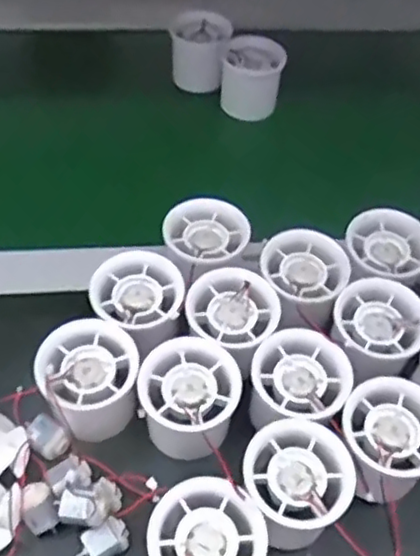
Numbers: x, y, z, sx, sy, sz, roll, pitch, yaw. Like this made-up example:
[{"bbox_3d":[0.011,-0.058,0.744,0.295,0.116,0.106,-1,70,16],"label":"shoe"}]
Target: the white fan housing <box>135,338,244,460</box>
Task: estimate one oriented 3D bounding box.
[{"bbox_3d":[-0.013,0.073,0.387,0.056,0.052,0.056,2,52,-2],"label":"white fan housing"}]

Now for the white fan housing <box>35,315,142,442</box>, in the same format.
[{"bbox_3d":[-0.071,0.059,0.387,0.054,0.041,0.058,2,52,-2],"label":"white fan housing"}]

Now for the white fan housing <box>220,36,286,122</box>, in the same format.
[{"bbox_3d":[0.037,-0.181,0.593,0.052,0.063,0.043,6,56,-1],"label":"white fan housing"}]

